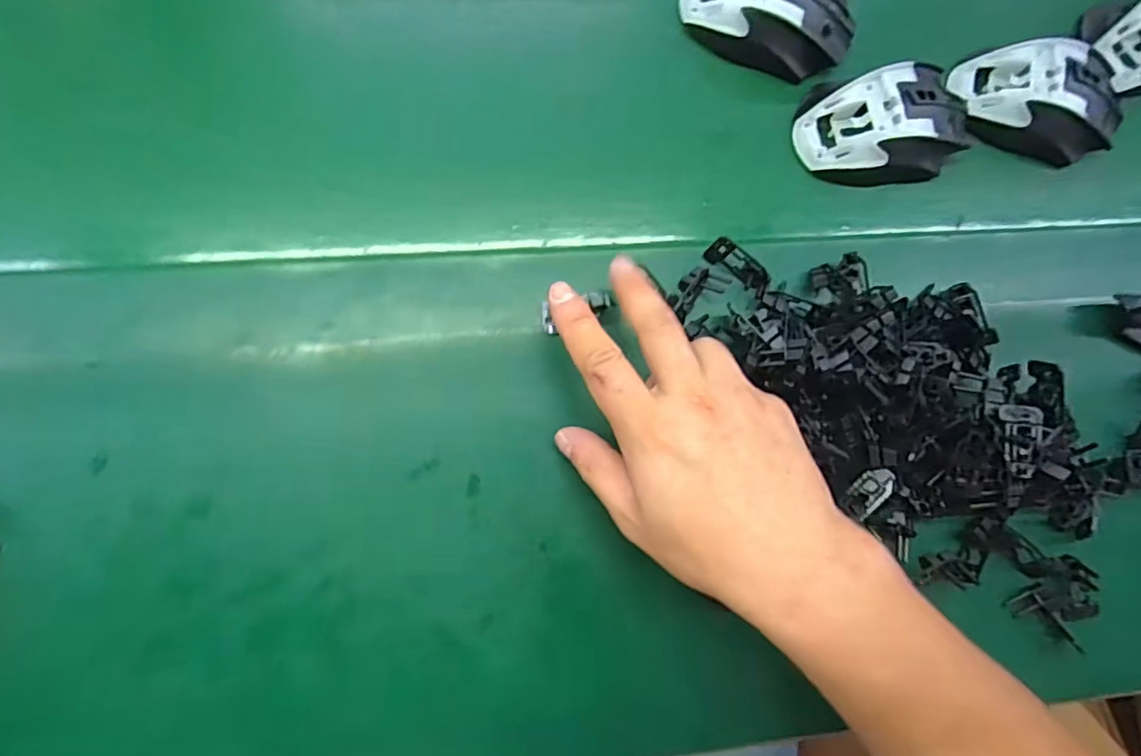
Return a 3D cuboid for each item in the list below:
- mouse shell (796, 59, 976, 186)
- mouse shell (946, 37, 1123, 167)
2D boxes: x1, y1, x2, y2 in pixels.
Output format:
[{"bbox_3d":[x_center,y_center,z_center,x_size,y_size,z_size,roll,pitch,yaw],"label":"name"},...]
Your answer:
[{"bbox_3d":[0.211,-0.167,0.387,0.113,0.032,0.070,-7,84,-6],"label":"mouse shell"},{"bbox_3d":[0.320,-0.190,0.400,0.107,0.034,0.069,11,81,-4],"label":"mouse shell"}]

